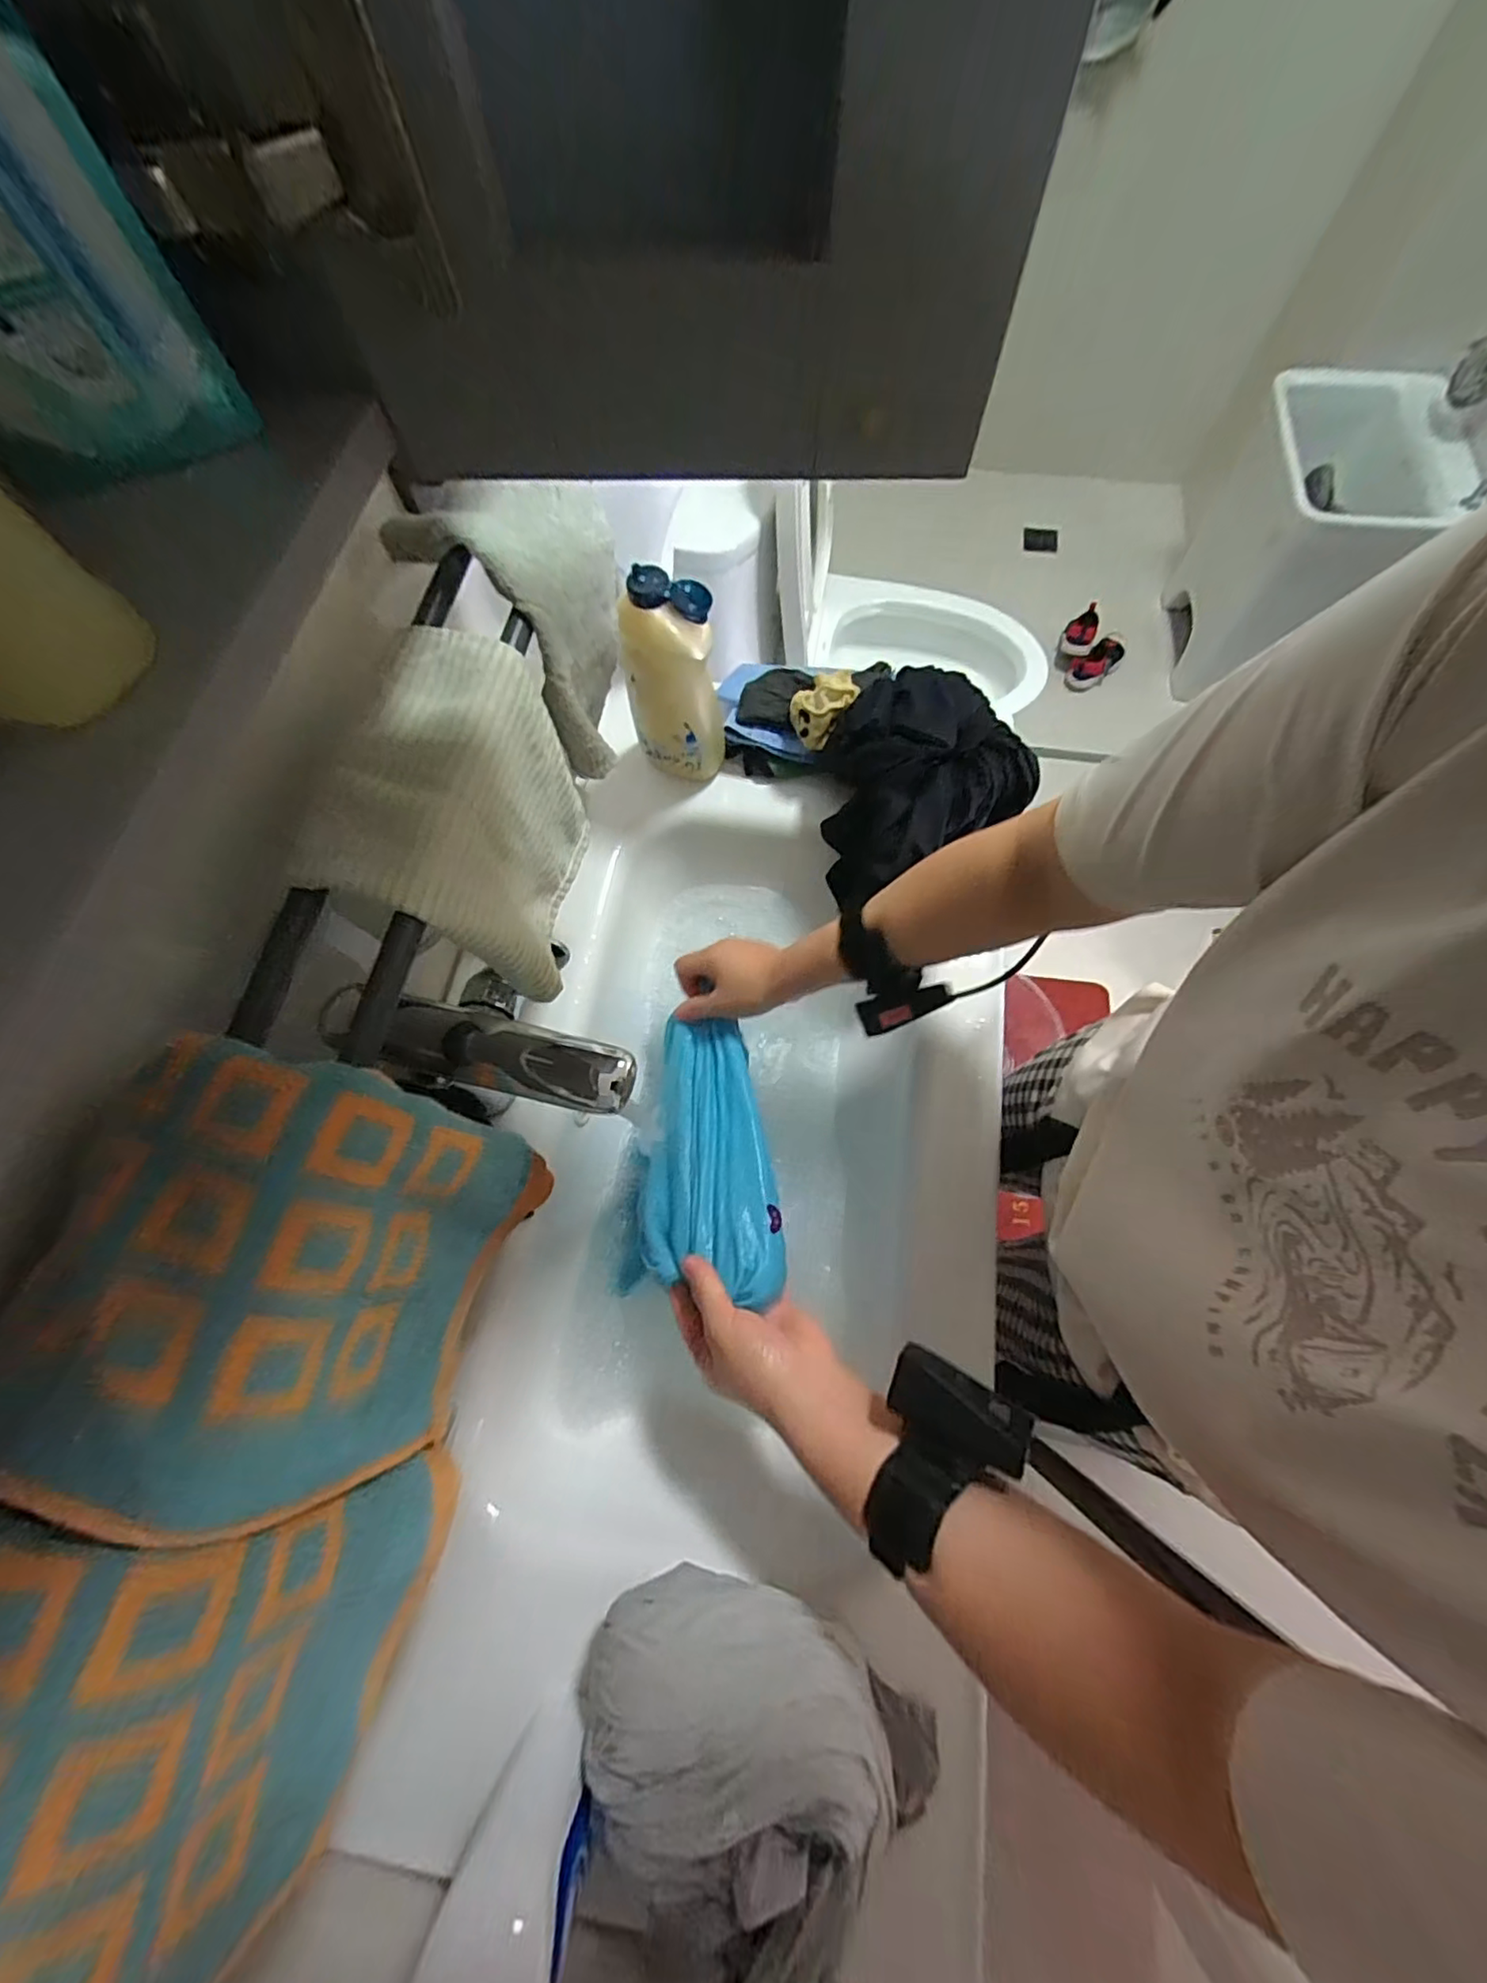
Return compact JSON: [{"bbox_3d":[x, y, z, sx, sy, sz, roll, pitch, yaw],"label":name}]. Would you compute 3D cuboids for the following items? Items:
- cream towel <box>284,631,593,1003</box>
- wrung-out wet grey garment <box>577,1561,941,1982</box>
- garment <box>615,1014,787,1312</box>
[{"bbox_3d":[-0.159,-0.095,0.376,0.087,0.135,0.164,6,70,3],"label":"cream towel"},{"bbox_3d":[0.008,0.413,0.342,0.201,0.083,0.129,29,73,11],"label":"wrung-out wet grey garment"},{"bbox_3d":[-0.045,0.127,0.506,0.124,0.088,0.216,-9,70,-2],"label":"garment"}]

